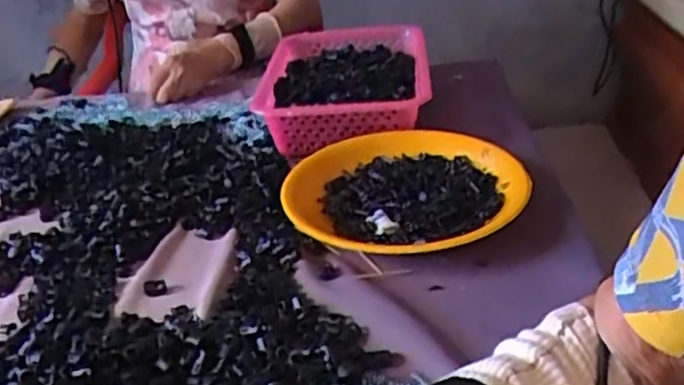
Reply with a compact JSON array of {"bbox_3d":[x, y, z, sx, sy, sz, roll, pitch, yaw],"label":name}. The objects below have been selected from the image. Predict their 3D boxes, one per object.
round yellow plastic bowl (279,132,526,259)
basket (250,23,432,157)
[{"bbox_3d":[0.066,-0.003,0.699,0.242,0.037,0.246,-4,28,2],"label":"round yellow plastic bowl"},{"bbox_3d":[0.010,-0.152,0.929,0.211,0.071,0.312,-2,28,6],"label":"basket"}]

